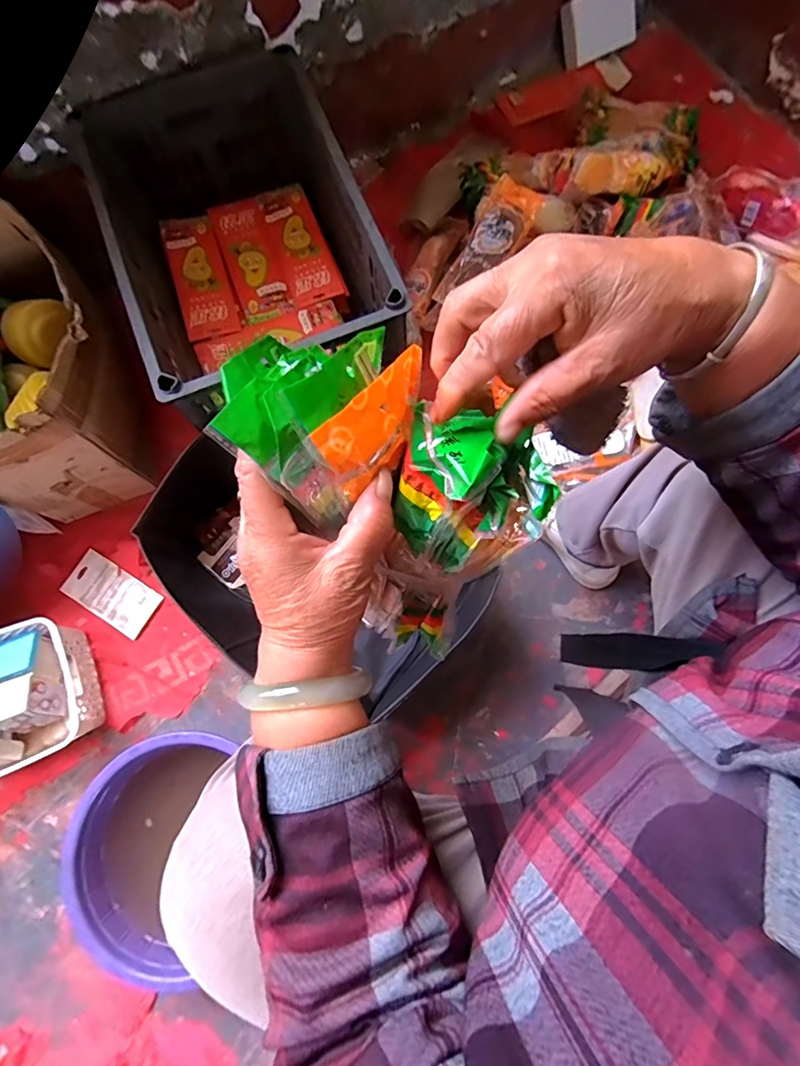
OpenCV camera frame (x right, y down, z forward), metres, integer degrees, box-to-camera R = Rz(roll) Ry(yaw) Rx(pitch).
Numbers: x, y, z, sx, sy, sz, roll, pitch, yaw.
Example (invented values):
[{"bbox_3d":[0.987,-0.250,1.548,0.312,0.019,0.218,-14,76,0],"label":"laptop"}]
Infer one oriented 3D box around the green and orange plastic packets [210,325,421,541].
[{"bbox_3d":[-0.038,-0.068,0.245,0.083,0.053,0.100,37,81,9],"label":"green and orange plastic packets"}]

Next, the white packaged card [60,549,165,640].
[{"bbox_3d":[-0.484,0.100,0.802,0.162,0.006,0.084,31,80,8],"label":"white packaged card"}]

